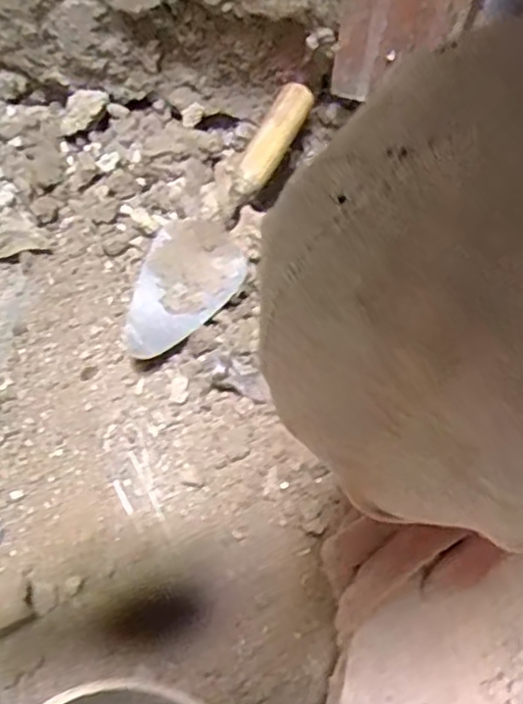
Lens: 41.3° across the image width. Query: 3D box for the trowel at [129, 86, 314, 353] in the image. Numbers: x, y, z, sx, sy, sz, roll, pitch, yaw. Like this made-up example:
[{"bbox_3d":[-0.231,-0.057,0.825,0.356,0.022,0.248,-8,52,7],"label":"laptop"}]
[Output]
[{"bbox_3d":[-0.039,-0.126,0.645,0.087,0.056,0.303,28,77,12],"label":"trowel"}]

